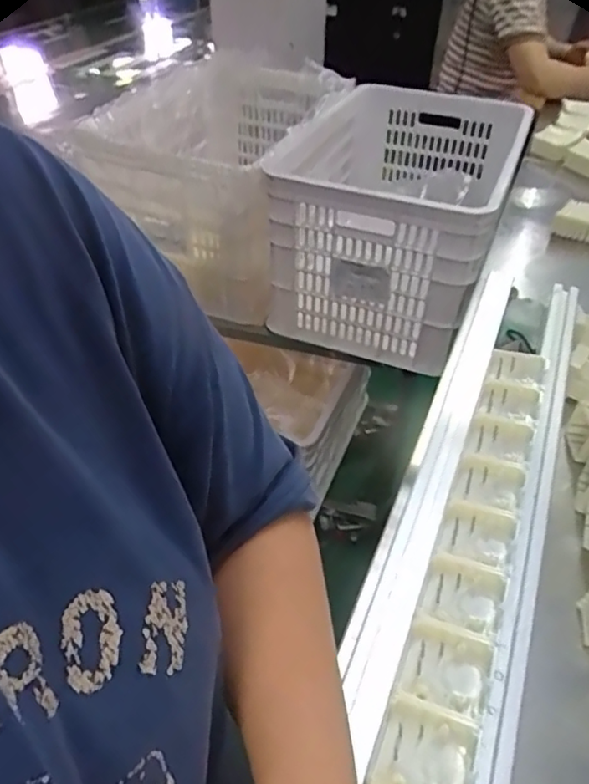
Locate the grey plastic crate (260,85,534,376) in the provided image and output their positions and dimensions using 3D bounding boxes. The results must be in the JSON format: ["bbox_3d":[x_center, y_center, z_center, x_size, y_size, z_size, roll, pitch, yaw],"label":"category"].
[{"bbox_3d":[0.197,-0.364,1.158,0.391,0.292,0.616,16,45,16],"label":"grey plastic crate"}]

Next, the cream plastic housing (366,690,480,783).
[{"bbox_3d":[0.070,0.203,0.316,0.049,0.023,0.055,18,46,18],"label":"cream plastic housing"}]

